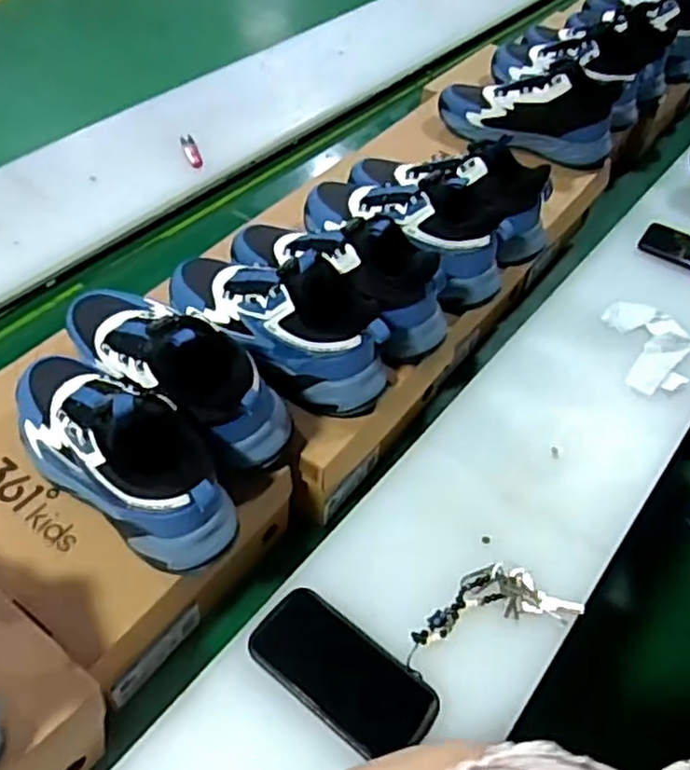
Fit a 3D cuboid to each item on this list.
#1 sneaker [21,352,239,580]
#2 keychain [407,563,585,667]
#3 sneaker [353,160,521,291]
[{"bbox_3d":[-0.201,0.043,0.618,0.247,0.125,0.085,35,56,22],"label":"sneaker"},{"bbox_3d":[0.135,0.211,0.694,0.179,0.011,0.071,-14,52,-16],"label":"keychain"},{"bbox_3d":[0.066,-0.200,0.857,0.108,0.113,0.253,-33,59,-28],"label":"sneaker"}]

